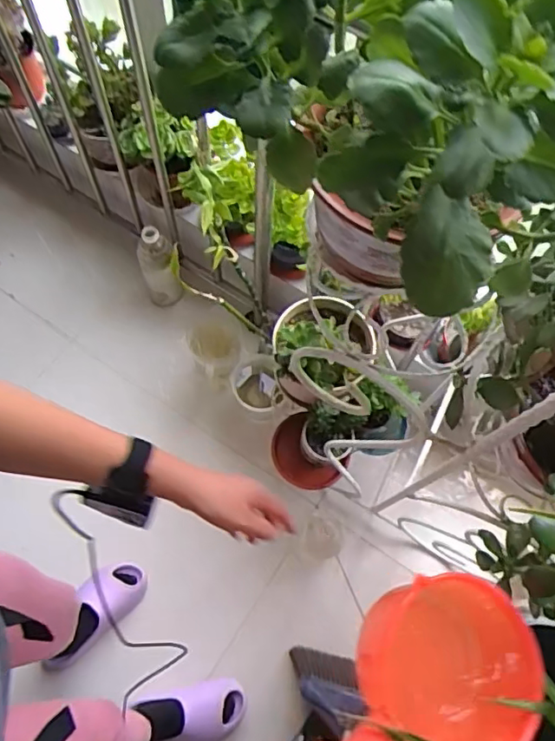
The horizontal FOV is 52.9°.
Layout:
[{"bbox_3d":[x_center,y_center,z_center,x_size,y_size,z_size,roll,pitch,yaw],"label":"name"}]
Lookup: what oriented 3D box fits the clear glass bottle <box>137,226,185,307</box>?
[{"bbox_3d":[-0.303,-0.261,1.442,0.090,0.281,0.074,-24,72,-12],"label":"clear glass bottle"}]

